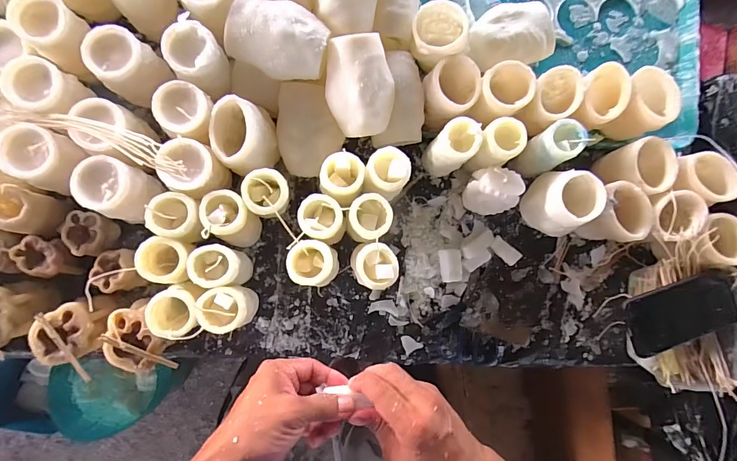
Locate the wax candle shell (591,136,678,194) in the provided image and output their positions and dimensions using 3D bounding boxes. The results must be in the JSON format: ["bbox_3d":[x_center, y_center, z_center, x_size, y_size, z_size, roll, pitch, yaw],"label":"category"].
[{"bbox_3d":[0.366,-0.083,0.531,0.059,0.077,0.070,4,87,-5],"label":"wax candle shell"}]

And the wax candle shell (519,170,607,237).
[{"bbox_3d":[0.250,-0.034,0.502,0.061,0.091,0.079,15,86,-5],"label":"wax candle shell"}]

